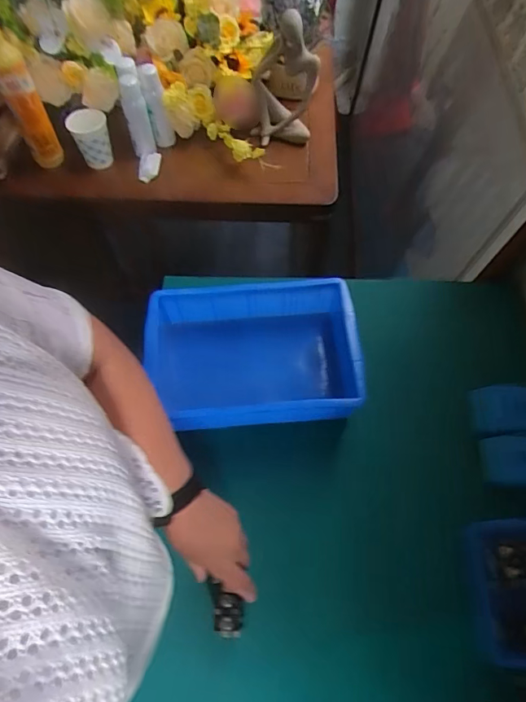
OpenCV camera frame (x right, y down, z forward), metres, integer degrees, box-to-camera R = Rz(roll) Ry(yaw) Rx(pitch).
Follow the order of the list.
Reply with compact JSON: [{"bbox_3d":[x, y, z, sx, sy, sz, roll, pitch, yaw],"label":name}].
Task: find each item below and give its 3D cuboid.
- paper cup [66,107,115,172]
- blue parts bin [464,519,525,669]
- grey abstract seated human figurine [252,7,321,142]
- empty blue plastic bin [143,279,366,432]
[{"bbox_3d":[-0.335,-0.414,0.903,0.074,0.098,0.086,-22,64,-10],"label":"paper cup"},{"bbox_3d":[0.285,0.261,0.498,0.098,0.056,0.143,3,62,3],"label":"blue parts bin"},{"bbox_3d":[0.045,-0.543,0.890,0.128,0.195,0.147,5,62,4],"label":"grey abstract seated human figurine"},{"bbox_3d":[-0.019,0.004,0.646,0.298,0.083,0.198,-3,62,0],"label":"empty blue plastic bin"}]

